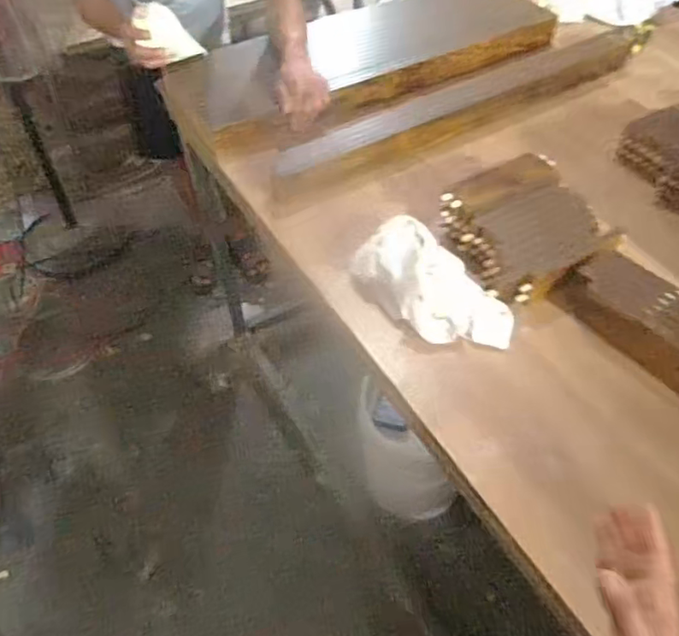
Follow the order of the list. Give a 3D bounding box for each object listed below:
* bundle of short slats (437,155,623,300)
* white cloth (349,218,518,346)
[{"bbox_3d":[0.277,-0.149,0.864,0.210,0.072,0.255,-17,52,-12],"label":"bundle of short slats"},{"bbox_3d":[0.128,-0.044,0.795,0.135,0.069,0.249,-33,56,-22],"label":"white cloth"}]

